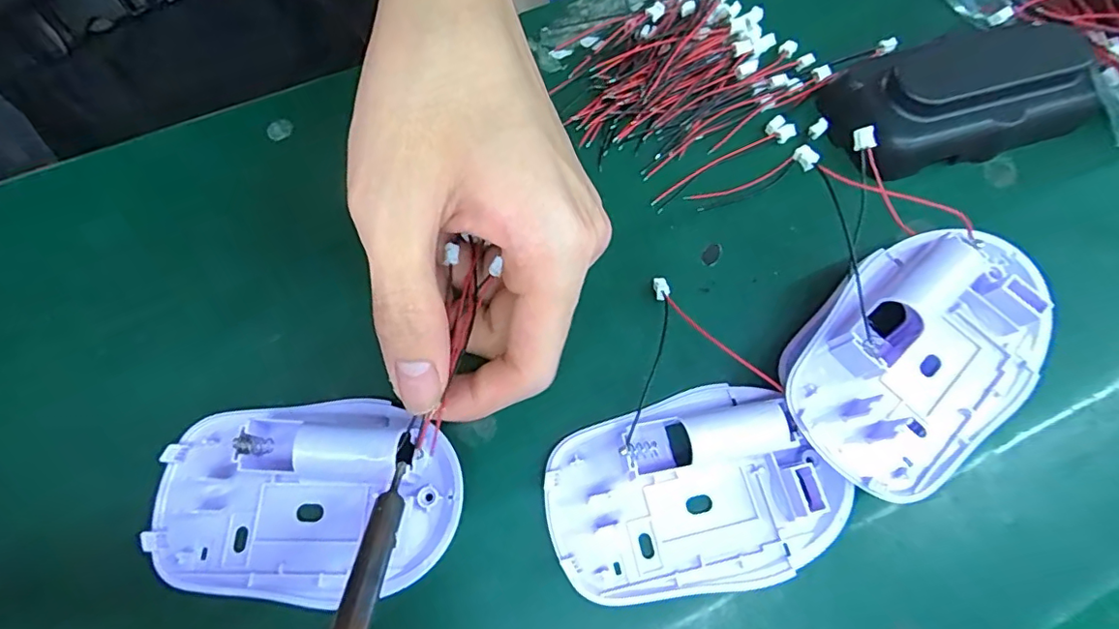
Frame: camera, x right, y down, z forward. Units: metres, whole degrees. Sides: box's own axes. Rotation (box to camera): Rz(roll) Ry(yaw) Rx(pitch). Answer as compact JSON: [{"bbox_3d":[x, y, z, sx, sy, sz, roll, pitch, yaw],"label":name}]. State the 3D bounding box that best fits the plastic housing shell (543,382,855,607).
[{"bbox_3d":[0.042,0.057,0.174,0.089,0.017,0.060,-15,71,-6],"label":"plastic housing shell"}]

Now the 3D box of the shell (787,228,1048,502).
[{"bbox_3d":[0.117,0.014,0.180,0.091,0.036,0.061,-37,75,-13],"label":"shell"}]

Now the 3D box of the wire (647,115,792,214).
[{"bbox_3d":[0.067,-0.063,0.226,0.068,0.007,0.011,-29,73,-10],"label":"wire"}]

